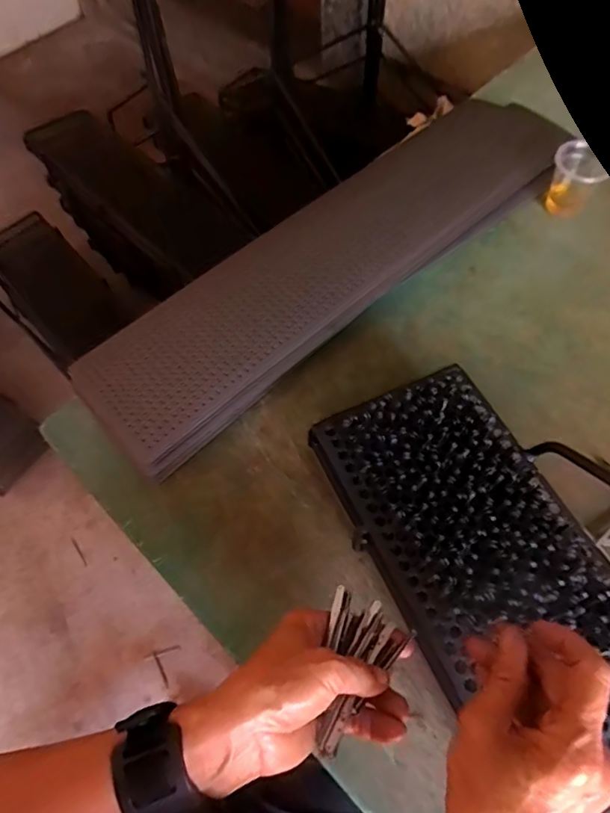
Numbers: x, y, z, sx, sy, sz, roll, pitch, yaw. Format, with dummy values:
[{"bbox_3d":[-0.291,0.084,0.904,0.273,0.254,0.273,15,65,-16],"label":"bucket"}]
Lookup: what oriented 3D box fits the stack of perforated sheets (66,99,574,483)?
[{"bbox_3d":[0.043,-0.169,0.574,0.617,0.047,0.154,-38,67,-16],"label":"stack of perforated sheets"}]

